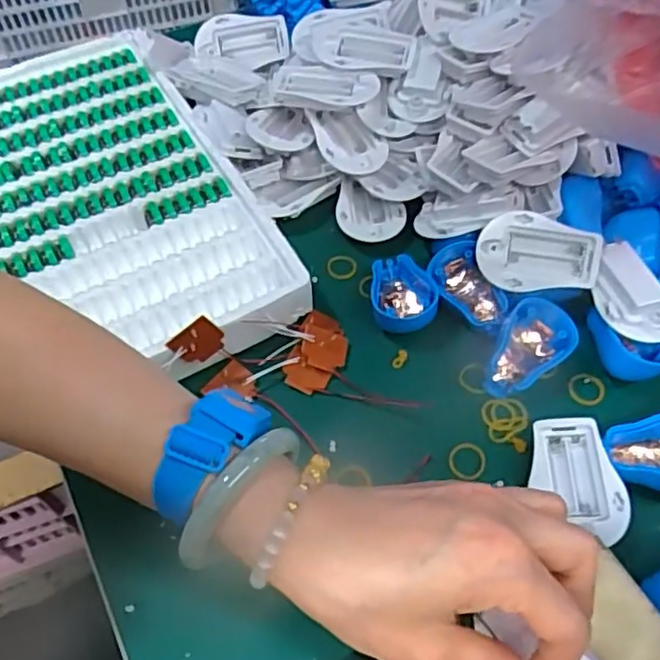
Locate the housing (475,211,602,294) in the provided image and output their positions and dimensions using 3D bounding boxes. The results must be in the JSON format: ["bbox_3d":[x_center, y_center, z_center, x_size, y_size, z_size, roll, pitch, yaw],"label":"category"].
[{"bbox_3d":[0.143,-0.052,0.453,0.080,0.013,0.052,10,98,7],"label":"housing"}]

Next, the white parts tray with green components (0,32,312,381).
[{"bbox_3d":[-0.197,-0.098,0.502,0.240,0.031,0.363,-29,59,-17],"label":"white parts tray with green components"}]

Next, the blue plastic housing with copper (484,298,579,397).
[{"bbox_3d":[0.131,0.015,0.435,0.045,0.036,0.065,31,62,21],"label":"blue plastic housing with copper"}]

